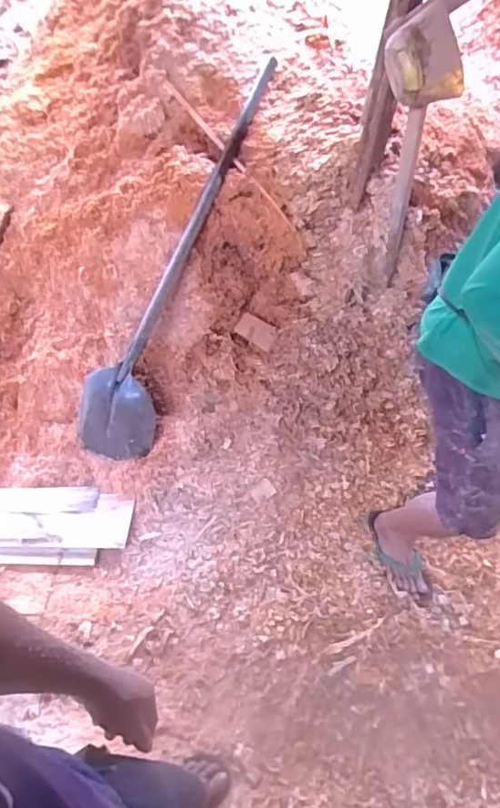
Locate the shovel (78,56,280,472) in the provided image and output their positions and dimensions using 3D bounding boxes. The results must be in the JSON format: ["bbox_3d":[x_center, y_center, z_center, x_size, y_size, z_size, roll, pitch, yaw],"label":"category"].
[{"bbox_3d":[-0.225,-0.445,1.653,0.275,0.140,1.312,24,93,25],"label":"shovel"}]

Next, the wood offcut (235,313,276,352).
[{"bbox_3d":[0.022,-0.228,1.716,0.125,0.018,0.089,26,66,11],"label":"wood offcut"}]

